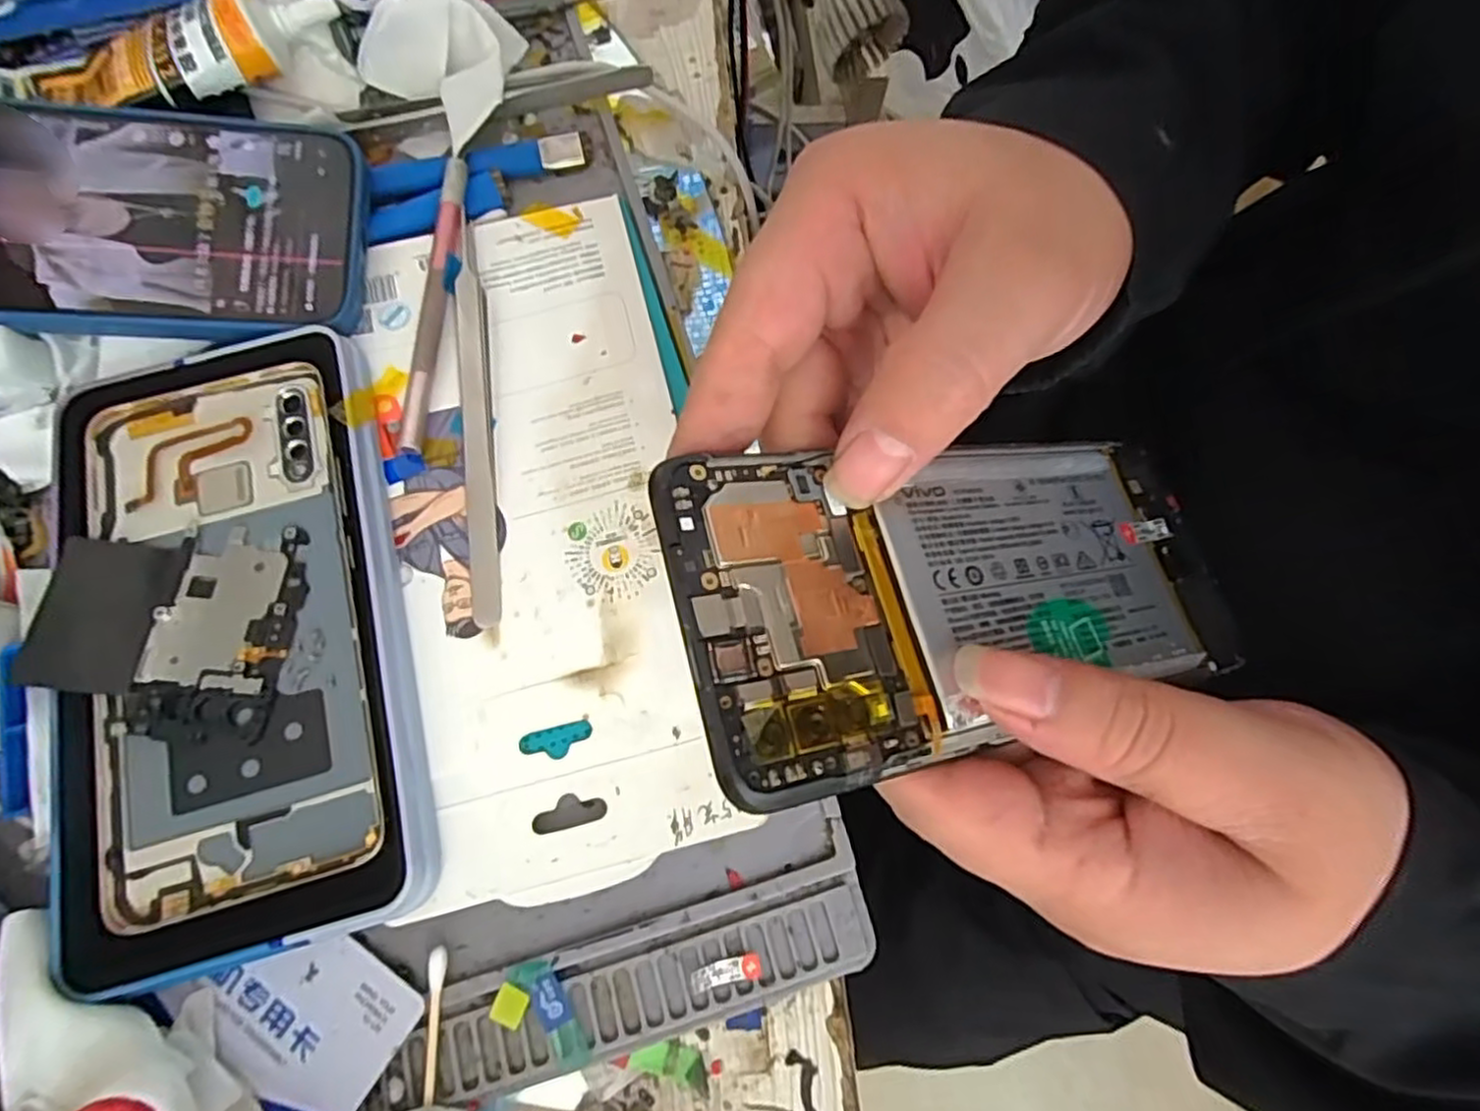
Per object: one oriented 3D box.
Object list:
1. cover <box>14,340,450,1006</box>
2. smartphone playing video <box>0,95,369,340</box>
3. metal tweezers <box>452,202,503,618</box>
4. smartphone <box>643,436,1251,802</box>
[{"bbox_3d":[-0.158,0.022,0.217,0.105,0.015,0.186,-15,73,-5],"label":"cover"},{"bbox_3d":[-0.219,-0.115,0.241,0.165,0.006,0.086,-5,80,-11],"label":"smartphone playing video"},{"bbox_3d":[-0.092,-0.055,0.242,0.013,0.012,0.156,-7,73,-2],"label":"metal tweezers"},{"bbox_3d":[0.058,0.004,0.169,0.155,0.004,0.070,-10,72,-27],"label":"smartphone"}]

